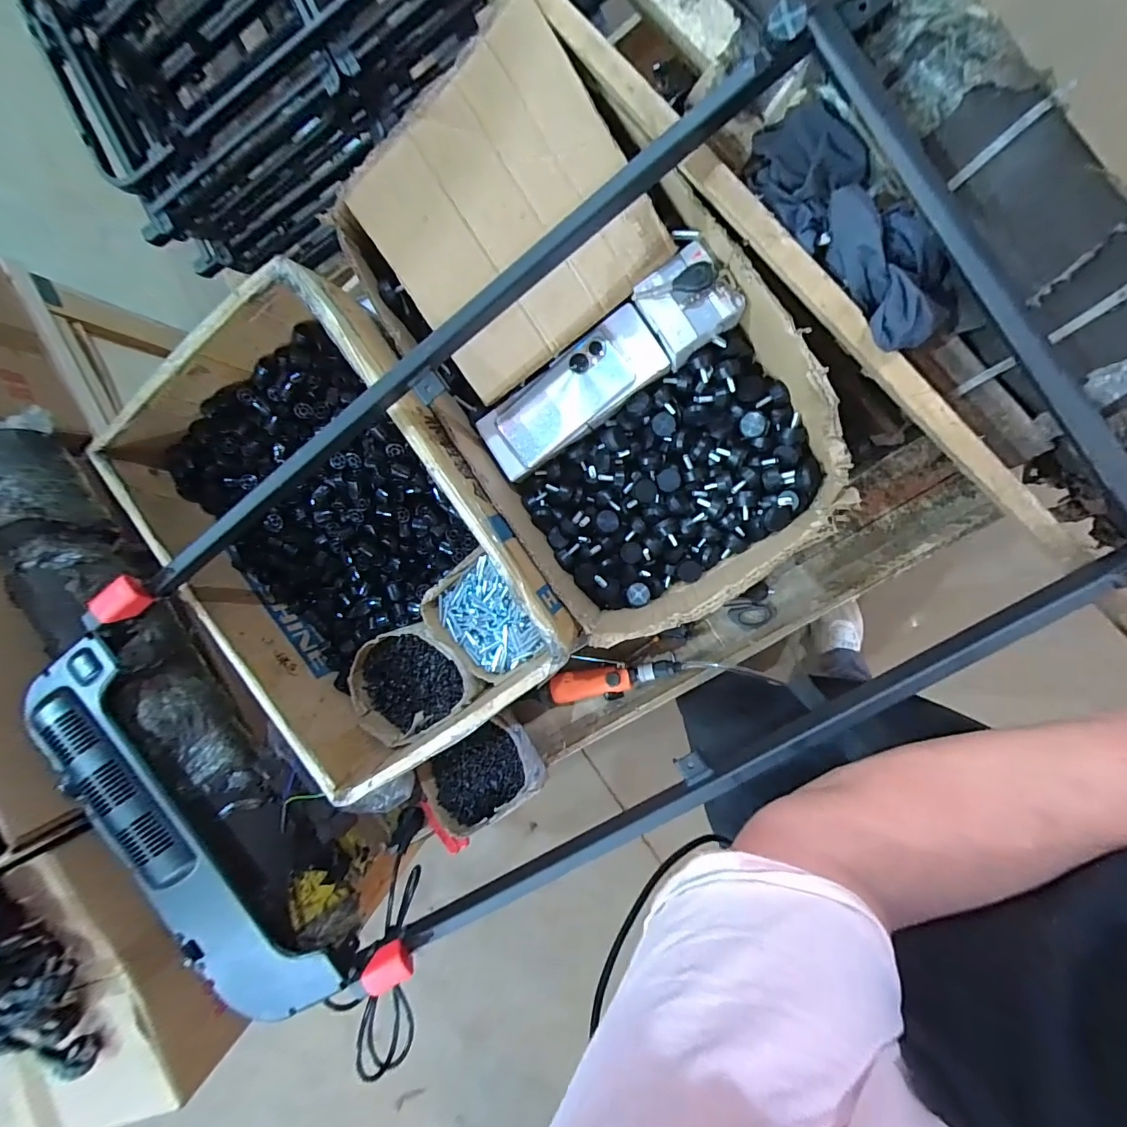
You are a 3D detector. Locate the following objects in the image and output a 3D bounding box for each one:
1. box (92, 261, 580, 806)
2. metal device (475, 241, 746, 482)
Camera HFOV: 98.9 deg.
[{"bbox_3d":[-0.252,-0.029,0.592,0.362,0.140,0.518,-33,90,13],"label":"box"},{"bbox_3d":[0.041,-0.213,0.542,0.306,0.053,0.091,-32,91,21],"label":"metal device"}]

